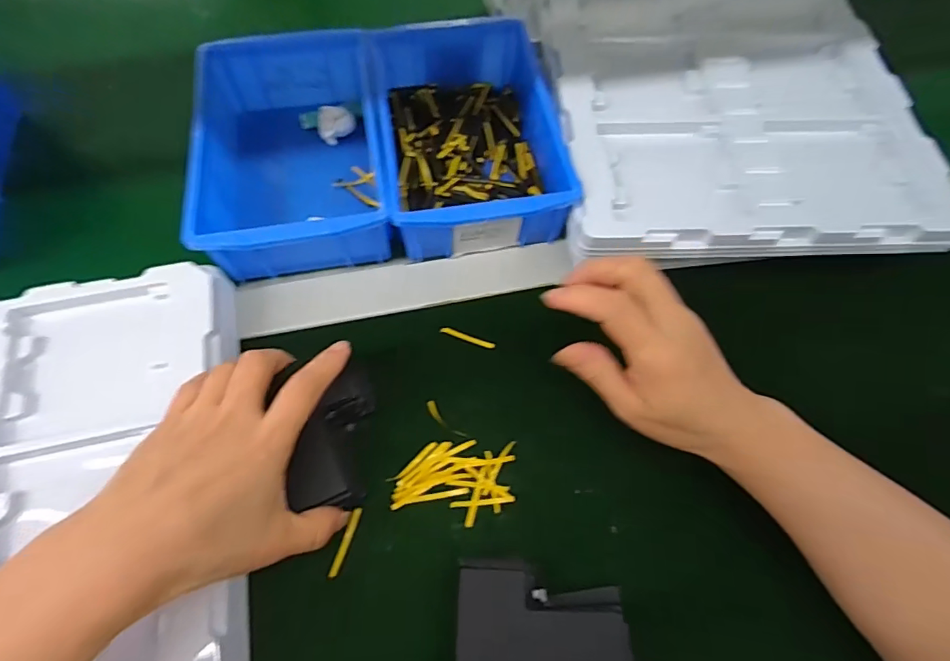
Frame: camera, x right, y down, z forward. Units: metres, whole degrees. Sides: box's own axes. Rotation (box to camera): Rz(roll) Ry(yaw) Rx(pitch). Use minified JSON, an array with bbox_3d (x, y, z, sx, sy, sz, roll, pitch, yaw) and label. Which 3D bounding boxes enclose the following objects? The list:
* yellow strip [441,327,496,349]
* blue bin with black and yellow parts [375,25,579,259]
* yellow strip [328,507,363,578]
[{"bbox_3d":[-0.005,0.005,0.358,0.042,0.004,0.005,19,66,8],"label":"yellow strip"},{"bbox_3d":[-0.007,-0.159,0.398,0.134,0.061,0.192,-8,67,-5],"label":"blue bin with black and yellow parts"},{"bbox_3d":[-0.079,0.128,0.296,0.006,0.004,0.040,17,65,7],"label":"yellow strip"}]

